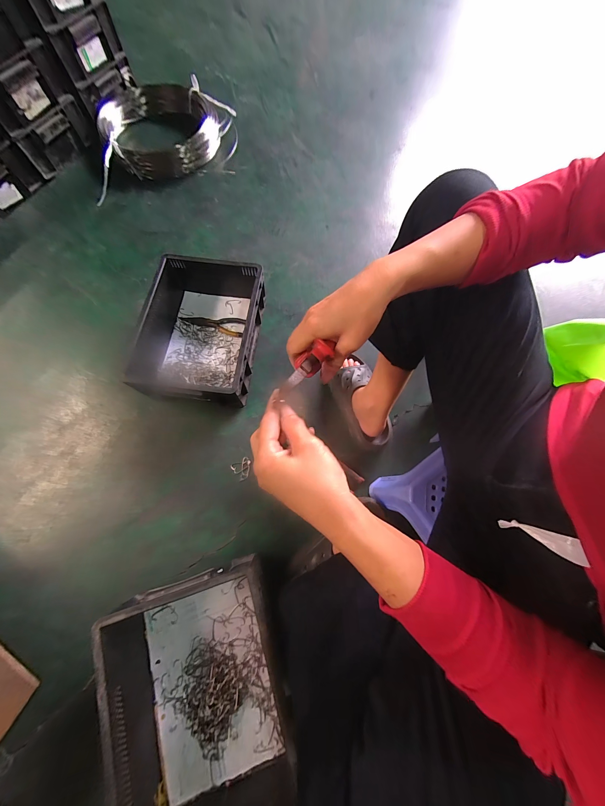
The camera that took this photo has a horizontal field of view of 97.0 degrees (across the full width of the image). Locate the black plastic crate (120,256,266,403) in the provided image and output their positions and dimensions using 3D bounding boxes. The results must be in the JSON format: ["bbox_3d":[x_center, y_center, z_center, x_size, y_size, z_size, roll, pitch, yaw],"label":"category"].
[{"bbox_3d":[-0.250,-0.172,0.647,0.275,0.119,0.345,6,71,1],"label":"black plastic crate"}]

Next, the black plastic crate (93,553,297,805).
[{"bbox_3d":[-0.164,0.467,0.426,0.268,0.123,0.340,-12,71,-6],"label":"black plastic crate"}]

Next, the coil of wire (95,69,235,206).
[{"bbox_3d":[-0.475,-0.939,0.927,0.481,0.076,0.460,-14,72,-6],"label":"coil of wire"}]

